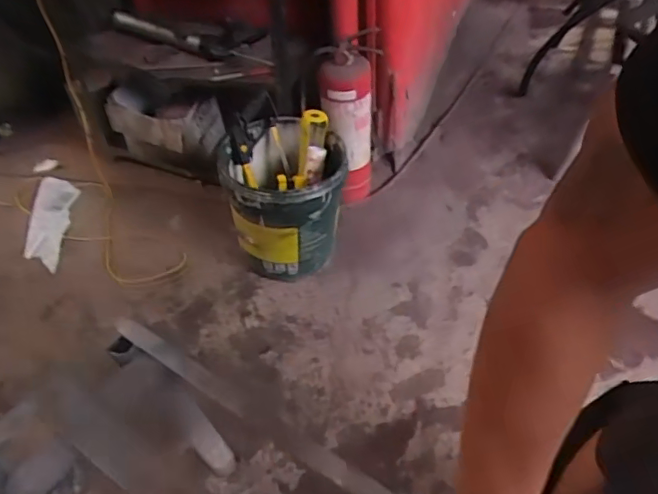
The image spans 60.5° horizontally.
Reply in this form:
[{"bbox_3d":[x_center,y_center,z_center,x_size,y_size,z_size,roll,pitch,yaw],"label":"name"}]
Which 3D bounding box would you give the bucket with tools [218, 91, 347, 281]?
[{"bbox_3d":[-0.105,-0.137,1.444,0.298,0.347,0.304,-8,43,-3],"label":"bucket with tools"}]

